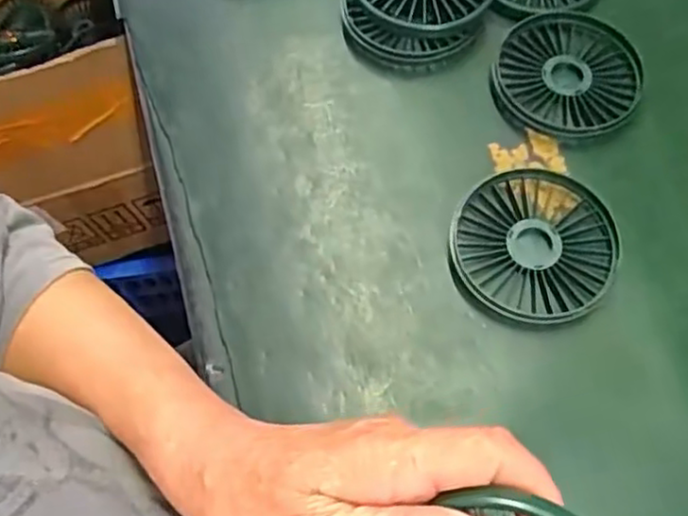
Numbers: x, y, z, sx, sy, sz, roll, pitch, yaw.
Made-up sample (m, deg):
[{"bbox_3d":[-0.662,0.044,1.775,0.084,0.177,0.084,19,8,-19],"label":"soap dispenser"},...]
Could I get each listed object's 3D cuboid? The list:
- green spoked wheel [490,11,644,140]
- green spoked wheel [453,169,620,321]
[{"bbox_3d":[0.136,-0.112,0.414,0.082,0.011,0.087,0,66,1],"label":"green spoked wheel"},{"bbox_3d":[0.103,-0.009,0.368,0.083,0.011,0.089,0,66,1],"label":"green spoked wheel"}]

